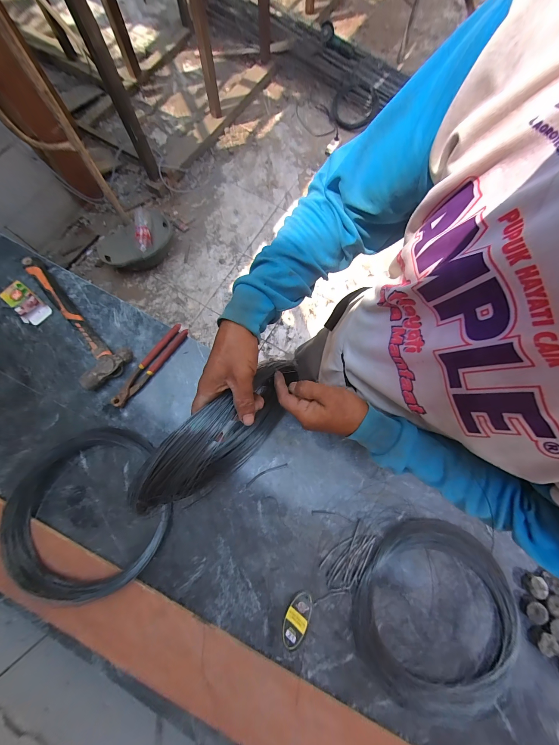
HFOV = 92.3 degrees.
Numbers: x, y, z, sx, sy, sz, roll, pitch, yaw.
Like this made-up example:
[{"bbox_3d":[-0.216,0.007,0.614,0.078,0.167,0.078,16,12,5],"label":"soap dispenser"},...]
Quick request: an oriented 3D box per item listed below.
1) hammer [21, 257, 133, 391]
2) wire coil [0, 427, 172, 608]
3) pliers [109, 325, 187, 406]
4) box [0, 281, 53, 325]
[{"bbox_3d":[-0.481,-0.116,0.607,0.111,0.048,0.343,-43,80,-10],"label":"hammer"},{"bbox_3d":[-0.362,0.259,0.514,0.278,0.062,0.304,-18,75,-6],"label":"wire coil"},{"bbox_3d":[-0.289,-0.017,0.599,0.039,0.023,0.218,38,77,9],"label":"pliers"},{"bbox_3d":[-0.593,-0.162,0.625,0.109,0.021,0.057,42,80,9],"label":"box"}]

